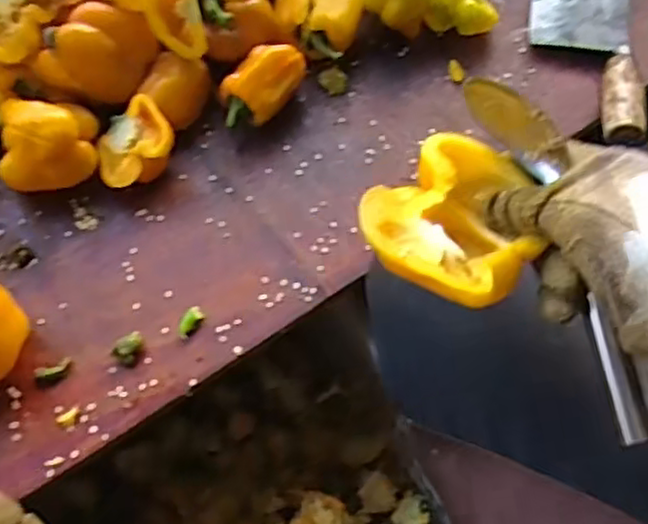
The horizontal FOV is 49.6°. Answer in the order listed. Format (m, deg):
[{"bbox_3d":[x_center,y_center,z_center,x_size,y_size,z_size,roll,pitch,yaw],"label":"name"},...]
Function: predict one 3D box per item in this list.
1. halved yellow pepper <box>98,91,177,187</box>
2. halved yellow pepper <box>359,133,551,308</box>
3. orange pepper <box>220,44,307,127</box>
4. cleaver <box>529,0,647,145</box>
[{"bbox_3d":[-0.154,-0.093,0.570,0.062,0.049,0.056,-27,65,-11],"label":"halved yellow pepper"},{"bbox_3d":[0.072,-0.020,0.373,0.083,0.036,0.099,38,70,19],"label":"halved yellow pepper"},{"bbox_3d":[-0.054,-0.147,0.596,0.043,0.056,0.077,37,70,19],"label":"orange pepper"},{"bbox_3d":[0.239,-0.226,0.641,0.091,0.034,0.284,8,63,6],"label":"cleaver"}]

